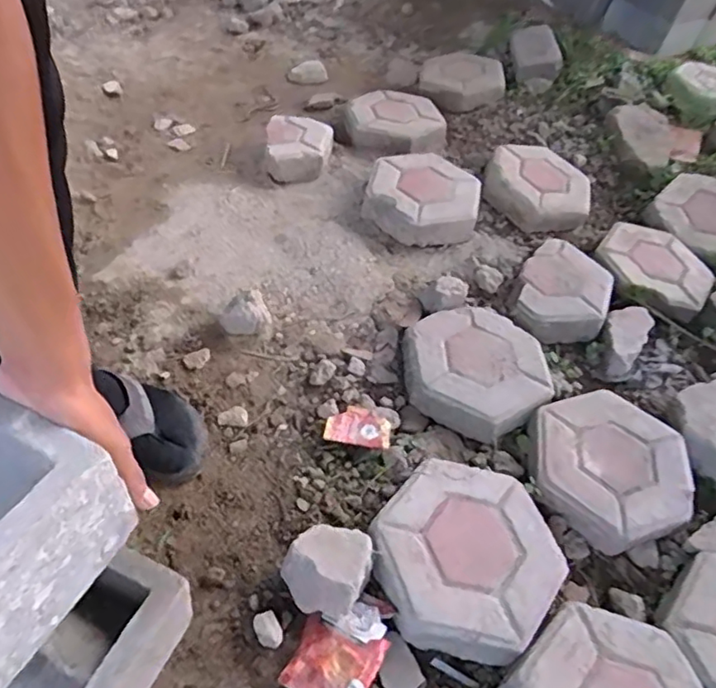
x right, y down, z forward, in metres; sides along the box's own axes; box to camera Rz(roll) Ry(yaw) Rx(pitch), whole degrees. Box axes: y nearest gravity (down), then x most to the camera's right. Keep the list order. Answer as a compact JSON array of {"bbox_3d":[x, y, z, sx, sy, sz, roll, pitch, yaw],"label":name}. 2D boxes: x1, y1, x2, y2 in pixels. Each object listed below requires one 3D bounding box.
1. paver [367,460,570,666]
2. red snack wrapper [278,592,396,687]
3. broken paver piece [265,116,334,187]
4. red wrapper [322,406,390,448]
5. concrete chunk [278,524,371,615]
[{"bbox_3d":[0.121,0.235,0.668,0.196,0.051,0.210,32,52,21],"label":"paver"},{"bbox_3d":[-0.015,0.298,0.590,0.081,0.030,0.117,25,50,15],"label":"red snack wrapper"},{"bbox_3d":[-0.116,-0.385,1.173,0.133,0.058,0.176,2,48,-11],"label":"broken paver piece"},{"bbox_3d":[0.000,0.107,0.787,0.084,0.006,0.057,9,47,3],"label":"red wrapper"},{"bbox_3d":[-0.034,0.239,0.628,0.090,0.069,0.077,16,45,1],"label":"concrete chunk"}]

